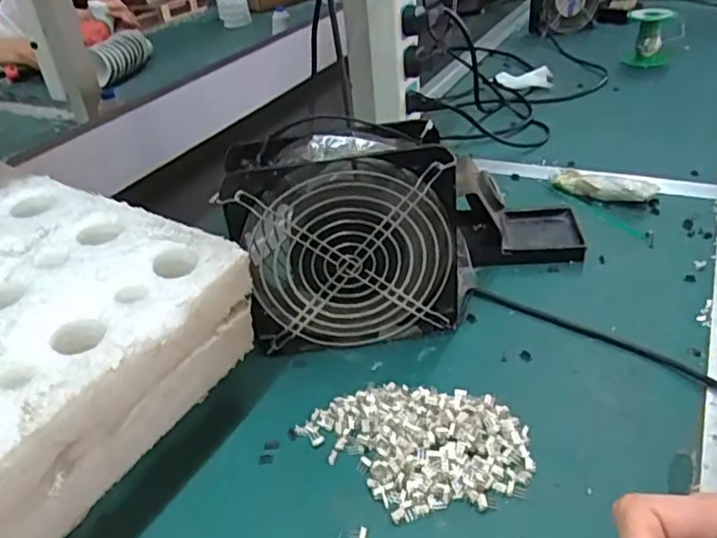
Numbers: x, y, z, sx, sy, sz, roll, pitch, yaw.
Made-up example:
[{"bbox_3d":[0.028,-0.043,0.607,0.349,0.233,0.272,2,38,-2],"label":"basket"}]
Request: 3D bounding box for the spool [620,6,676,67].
[{"bbox_3d":[0.435,-0.349,0.917,0.067,0.073,0.055,10,37,23],"label":"spool"}]

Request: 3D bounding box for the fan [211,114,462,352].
[{"bbox_3d":[-0.006,-0.022,0.434,0.154,0.152,0.058,-8,34,-2],"label":"fan"}]

